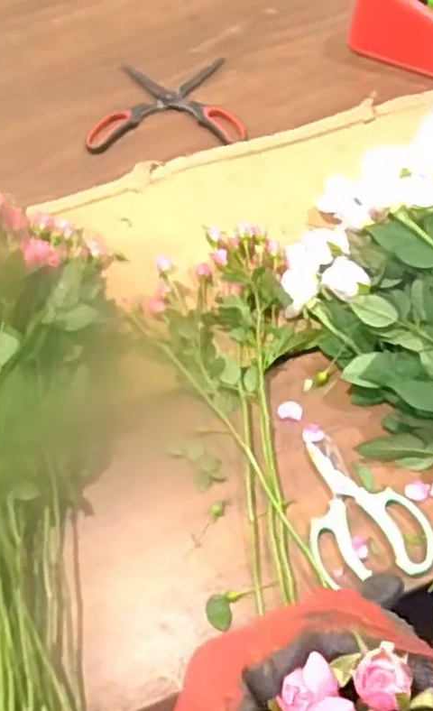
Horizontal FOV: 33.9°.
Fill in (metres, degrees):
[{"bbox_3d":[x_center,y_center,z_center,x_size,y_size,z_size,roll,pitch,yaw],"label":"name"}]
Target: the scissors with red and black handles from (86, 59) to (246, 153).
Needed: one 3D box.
[{"bbox_3d":[-0.066,-0.344,0.964,0.203,0.017,0.171,-2,61,4],"label":"scissors with red and black handles"}]

